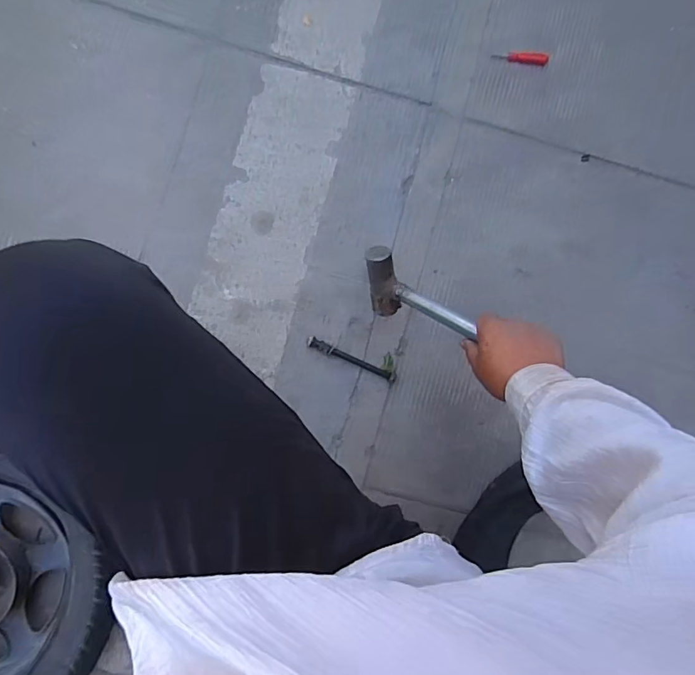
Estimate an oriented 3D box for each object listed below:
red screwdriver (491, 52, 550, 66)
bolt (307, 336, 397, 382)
[{"bbox_3d":[0.284,-0.457,0.782,0.091,0.011,0.018,5,84,-4],"label":"red screwdriver"},{"bbox_3d":[0.007,0.033,0.717,0.143,0.014,0.016,24,83,-2],"label":"bolt"}]

